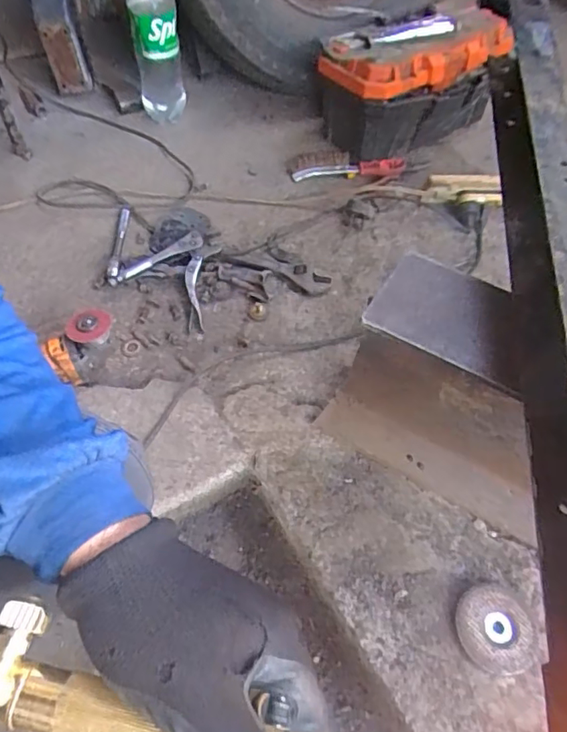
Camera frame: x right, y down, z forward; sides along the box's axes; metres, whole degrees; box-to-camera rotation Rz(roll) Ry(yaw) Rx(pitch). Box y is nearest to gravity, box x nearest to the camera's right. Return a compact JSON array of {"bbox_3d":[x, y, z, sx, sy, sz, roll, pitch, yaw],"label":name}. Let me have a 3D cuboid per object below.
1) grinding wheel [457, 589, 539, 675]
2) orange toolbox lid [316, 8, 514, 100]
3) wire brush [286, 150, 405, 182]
[{"bbox_3d":[0.240,0.295,0.597,0.089,0.017,0.083,2,53,-2],"label":"grinding wheel"},{"bbox_3d":[0.268,-0.644,1.087,0.416,0.091,0.192,-28,60,-22],"label":"orange toolbox lid"},{"bbox_3d":[0.131,-0.430,1.131,0.249,0.032,0.075,-9,55,-10],"label":"wire brush"}]

